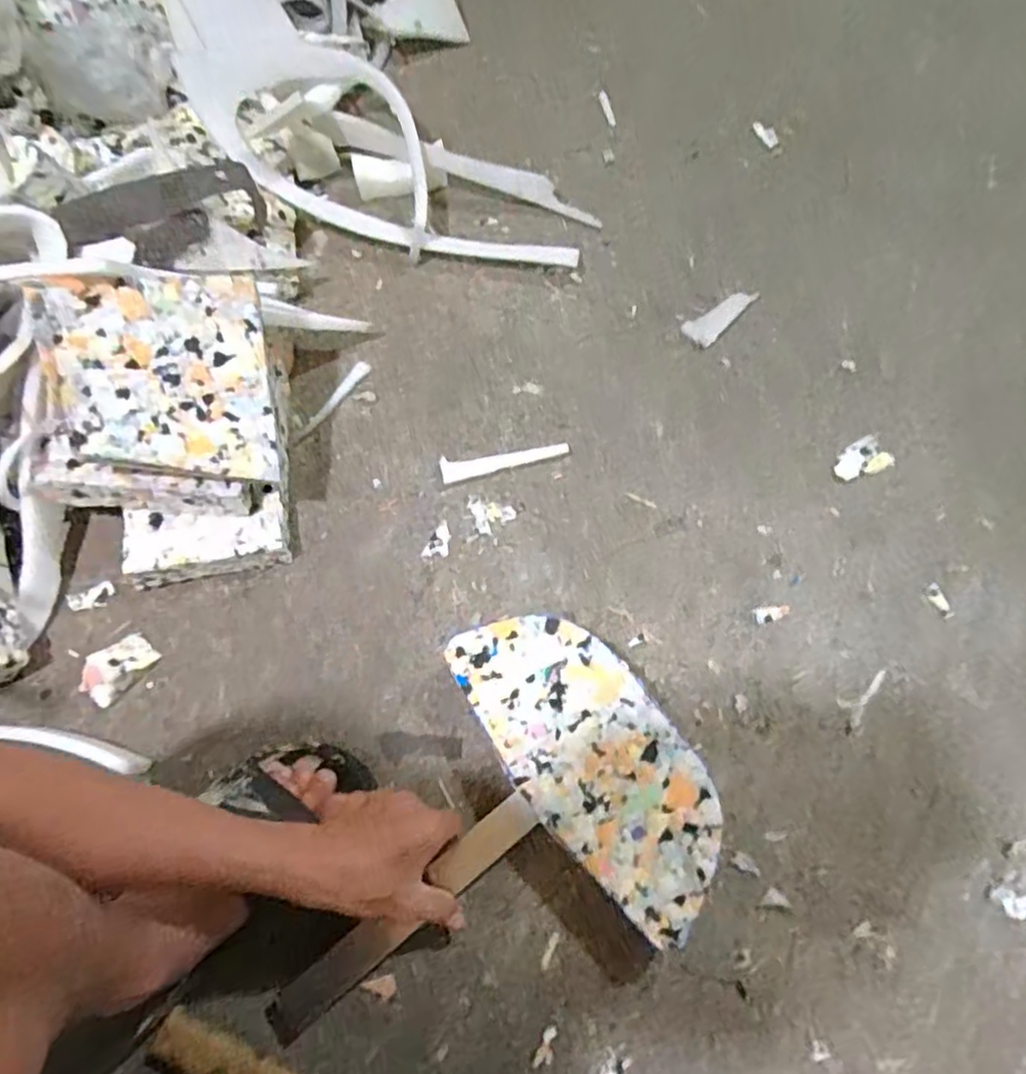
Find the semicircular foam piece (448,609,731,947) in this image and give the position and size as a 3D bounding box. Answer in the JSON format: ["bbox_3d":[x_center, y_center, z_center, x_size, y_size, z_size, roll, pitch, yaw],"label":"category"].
[{"bbox_3d":[0.063,0.166,0.527,0.121,0.010,0.255,-32,71,-12],"label":"semicircular foam piece"}]

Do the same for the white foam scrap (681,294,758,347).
[{"bbox_3d":[0.224,-0.242,0.736,0.093,0.004,0.035,-43,73,-15],"label":"white foam scrap"}]

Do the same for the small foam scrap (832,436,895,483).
[{"bbox_3d":[0.345,-0.076,0.676,0.057,0.004,0.037,-29,71,-11],"label":"small foam scrap"}]

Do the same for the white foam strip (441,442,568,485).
[{"bbox_3d":[-0.009,-0.079,0.679,0.126,0.006,0.024,-15,69,-5],"label":"white foam strip"}]

